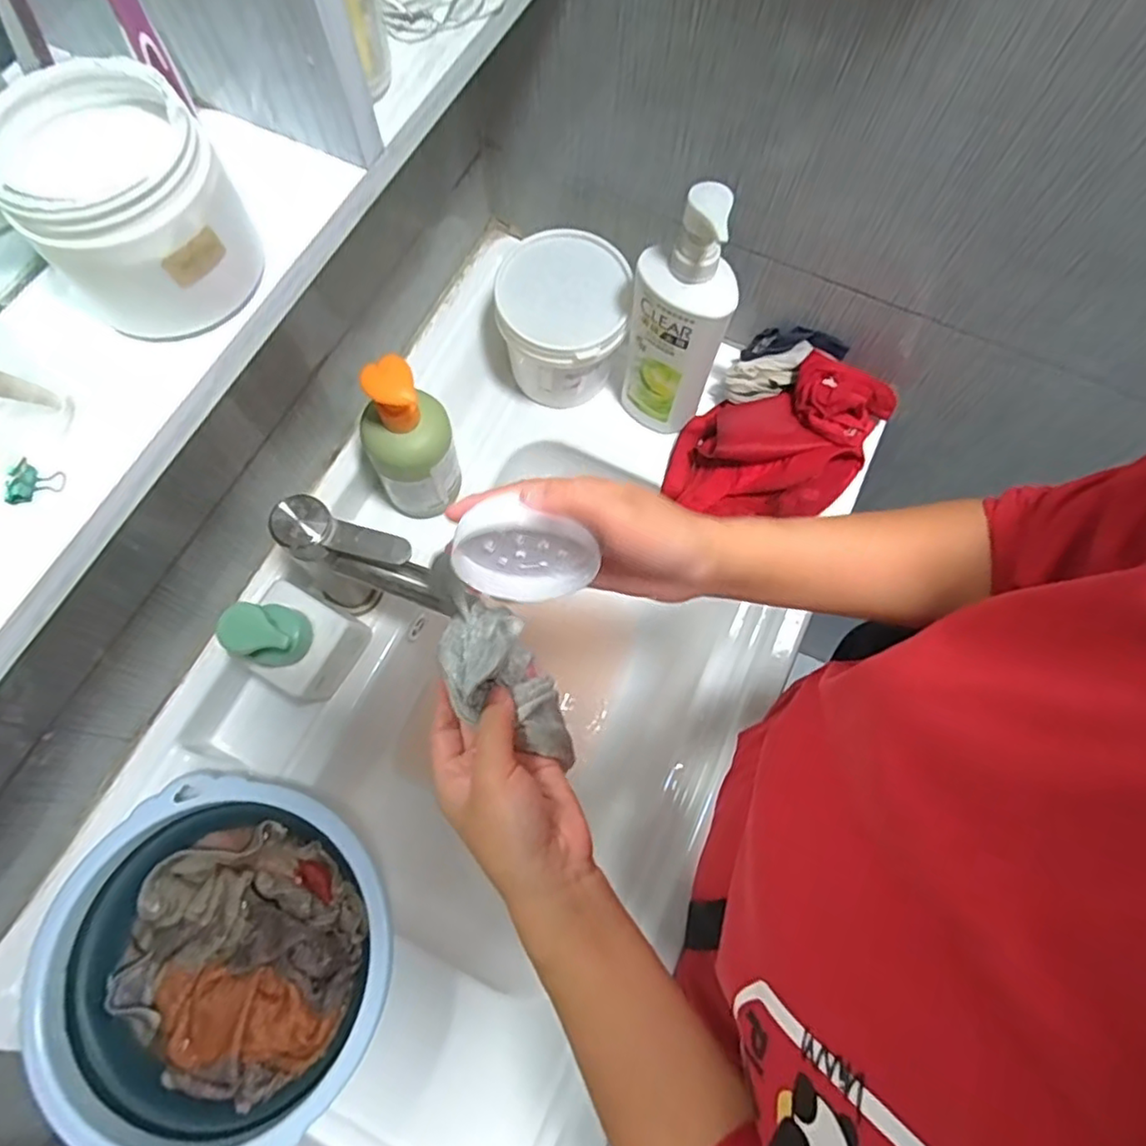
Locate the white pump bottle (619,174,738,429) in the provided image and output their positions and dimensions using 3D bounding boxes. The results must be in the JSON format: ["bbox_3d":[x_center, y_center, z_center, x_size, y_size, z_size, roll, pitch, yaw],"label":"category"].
[{"bbox_3d":[0.089,-0.210,0.566,0.082,0.249,0.055,12,71,3],"label":"white pump bottle"}]

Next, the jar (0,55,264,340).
[{"bbox_3d":[-0.177,-0.148,0.261,0.074,0.062,0.084,-39,76,-13],"label":"jar"}]

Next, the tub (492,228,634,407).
[{"bbox_3d":[-0.010,-0.233,0.637,0.117,0.127,0.126,0,71,-1],"label":"tub"}]

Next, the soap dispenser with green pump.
[{"bbox_3d":[-0.222,0.047,0.513,0.074,0.125,0.081,23,72,7],"label":"soap dispenser with green pump"}]

